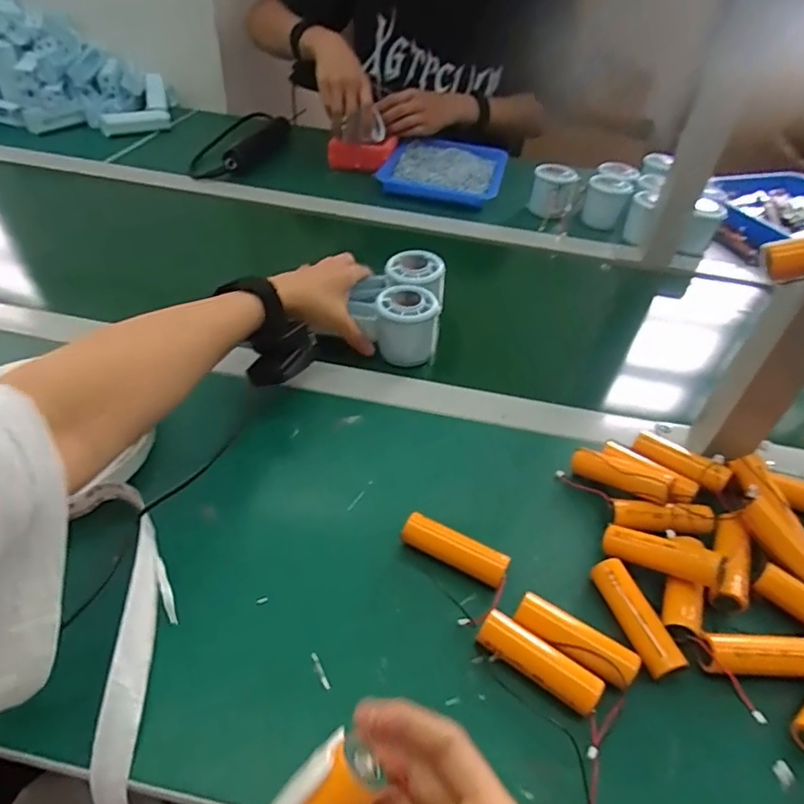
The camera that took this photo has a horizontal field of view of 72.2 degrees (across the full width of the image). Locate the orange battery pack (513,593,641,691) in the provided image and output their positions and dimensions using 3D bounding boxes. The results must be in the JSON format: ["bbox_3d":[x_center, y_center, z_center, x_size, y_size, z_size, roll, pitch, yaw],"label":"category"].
[{"bbox_3d":[0.102,0.146,0.332,0.070,0.022,0.024,30,46,24],"label":"orange battery pack"}]

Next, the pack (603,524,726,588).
[{"bbox_3d":[0.170,0.101,0.362,0.071,0.018,0.015,11,37,36],"label":"pack"}]

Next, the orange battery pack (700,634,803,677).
[{"bbox_3d":[0.219,0.156,0.335,0.076,0.022,0.021,4,41,-4],"label":"orange battery pack"}]

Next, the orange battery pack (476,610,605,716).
[{"bbox_3d":[0.079,0.152,0.322,0.071,0.022,0.021,28,45,22],"label":"orange battery pack"}]

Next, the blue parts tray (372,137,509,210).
[{"bbox_3d":[0.071,-0.367,0.872,0.171,0.034,0.219,13,42,7],"label":"blue parts tray"}]

